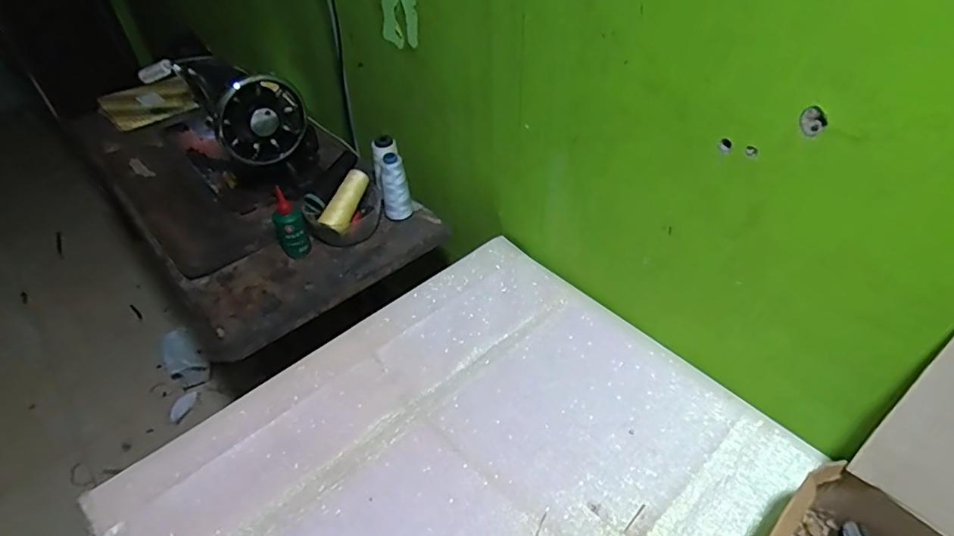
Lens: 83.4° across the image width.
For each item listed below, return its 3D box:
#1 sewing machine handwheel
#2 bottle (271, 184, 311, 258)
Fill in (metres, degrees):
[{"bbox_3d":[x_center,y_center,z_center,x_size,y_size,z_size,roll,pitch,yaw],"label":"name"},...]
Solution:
[{"bbox_3d":[-0.328,-0.223,0.821,0.127,0.128,0.036,-35,53,-29],"label":"sewing machine handwheel"},{"bbox_3d":[-0.287,-0.070,0.816,0.045,0.122,0.036,-23,47,-19],"label":"bottle"}]

